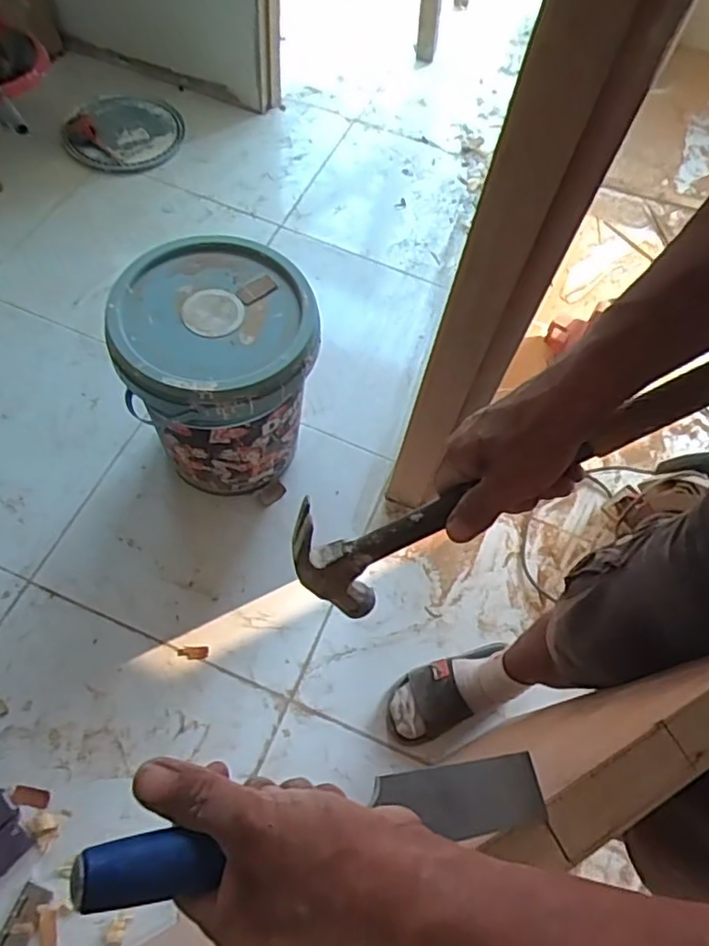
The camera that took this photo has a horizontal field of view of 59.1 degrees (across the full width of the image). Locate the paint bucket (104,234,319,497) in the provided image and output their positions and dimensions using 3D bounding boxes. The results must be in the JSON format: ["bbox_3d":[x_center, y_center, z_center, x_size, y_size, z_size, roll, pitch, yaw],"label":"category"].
[{"bbox_3d":[-0.220,-0.157,1.083,0.301,0.343,0.310,3,62,-5],"label":"paint bucket"}]

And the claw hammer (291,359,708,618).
[{"bbox_3d":[0.107,-0.002,0.411,0.340,0.106,0.031,-28,42,16],"label":"claw hammer"}]

